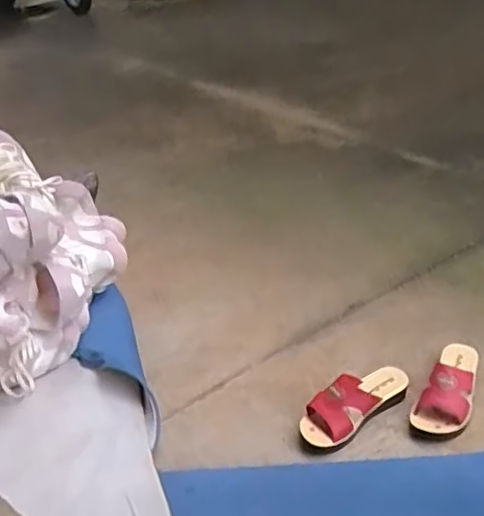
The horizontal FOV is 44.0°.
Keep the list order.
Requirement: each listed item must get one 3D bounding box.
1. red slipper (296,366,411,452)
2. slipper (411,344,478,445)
[{"bbox_3d":[0.191,0.242,1.019,0.218,0.067,0.079,-24,38,-29],"label":"red slipper"},{"bbox_3d":[0.363,0.213,1.044,0.088,0.073,0.221,13,36,25],"label":"slipper"}]

